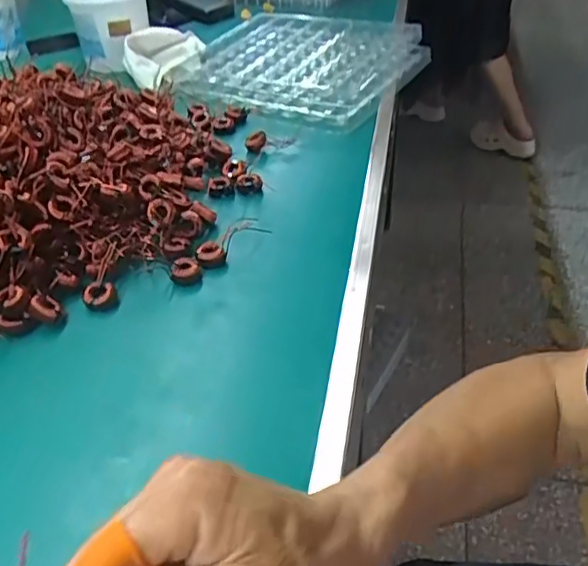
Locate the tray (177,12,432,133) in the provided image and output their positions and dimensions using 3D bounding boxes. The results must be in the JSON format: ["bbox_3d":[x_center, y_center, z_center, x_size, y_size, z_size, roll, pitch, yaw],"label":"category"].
[{"bbox_3d":[0.029,-0.349,0.934,0.315,0.029,0.357,13,42,17],"label":"tray"}]

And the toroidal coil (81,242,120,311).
[{"bbox_3d":[-0.165,-0.005,0.534,0.026,0.016,0.064,3,68,5],"label":"toroidal coil"}]

